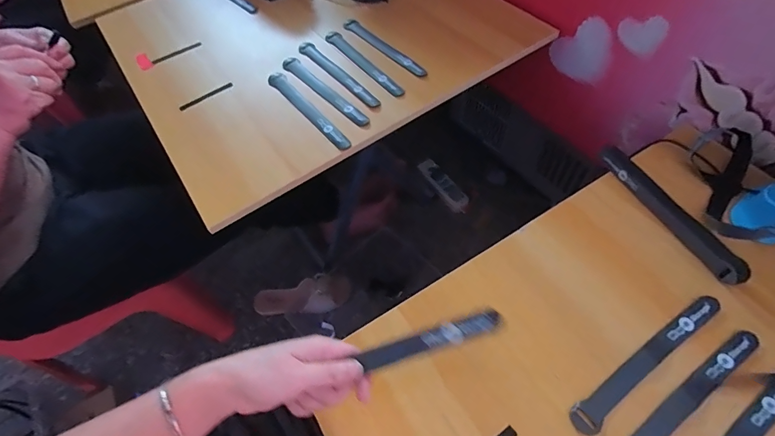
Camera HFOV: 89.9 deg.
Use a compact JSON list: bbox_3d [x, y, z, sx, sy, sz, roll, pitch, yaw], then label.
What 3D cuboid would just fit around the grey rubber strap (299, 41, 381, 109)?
[{"bbox_3d":[-0.075,-0.220,0.590,0.026,0.014,0.199,-32,59,-17],"label":"grey rubber strap"}]

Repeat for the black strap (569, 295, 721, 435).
[{"bbox_3d":[0.248,0.134,0.368,0.196,0.004,0.023,-33,60,-15],"label":"black strap"}]

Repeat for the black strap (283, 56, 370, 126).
[{"bbox_3d":[-0.097,-0.192,0.573,0.027,0.009,0.204,-34,61,-16],"label":"black strap"}]

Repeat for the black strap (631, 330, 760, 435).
[{"bbox_3d":[0.267,0.163,0.346,0.194,0.004,0.022,-33,60,-15],"label":"black strap"}]

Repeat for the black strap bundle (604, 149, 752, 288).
[{"bbox_3d":[0.320,-0.012,0.449,0.018,0.024,0.202,-21,58,-8],"label":"black strap bundle"}]

